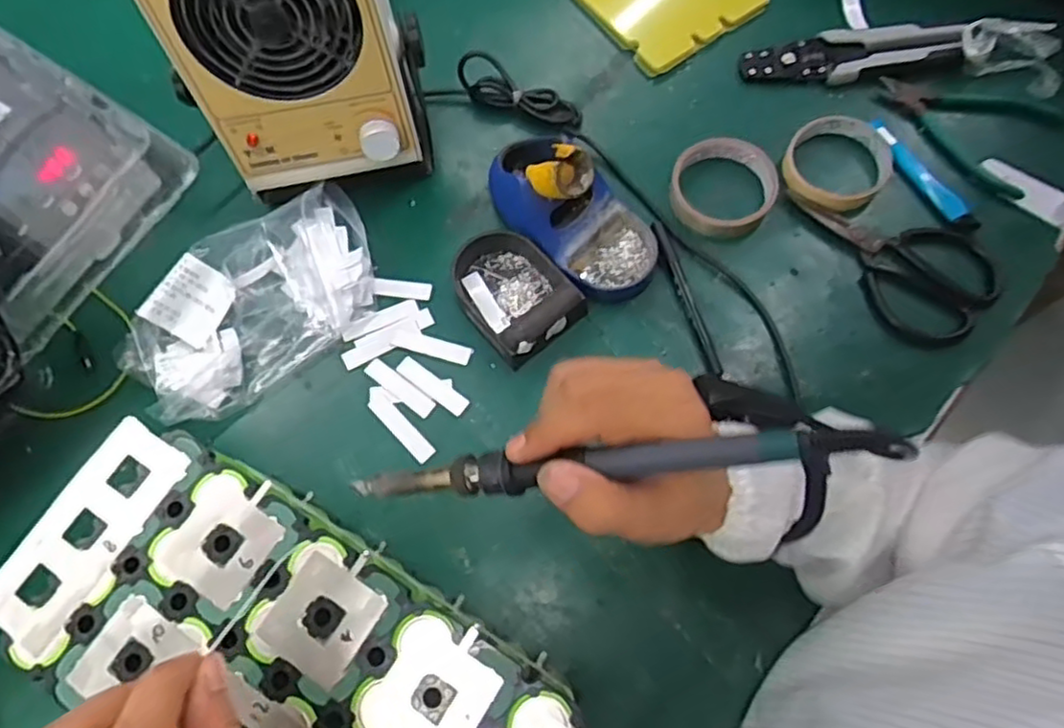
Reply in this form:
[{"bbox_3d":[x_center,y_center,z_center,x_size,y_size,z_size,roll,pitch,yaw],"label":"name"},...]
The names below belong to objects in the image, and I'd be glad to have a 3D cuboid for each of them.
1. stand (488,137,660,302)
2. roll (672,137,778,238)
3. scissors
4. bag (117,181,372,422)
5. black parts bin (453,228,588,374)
[{"bbox_3d":[0.032,-0.124,0.541,0.155,0.082,0.077,38,77,14],"label":"stand"},{"bbox_3d":[0.157,-0.146,0.570,0.084,0.027,0.081,-1,71,2],"label":"roll"},{"bbox_3d":[0.293,-0.093,0.563,0.171,0.020,0.110,42,78,14],"label":"scissors"},{"bbox_3d":[-0.222,-0.051,0.546,0.214,0.051,0.117,-41,74,-11],"label":"bag"},{"bbox_3d":[-0.017,-0.060,0.548,0.074,0.038,0.109,-37,74,-10],"label":"black parts bin"}]

